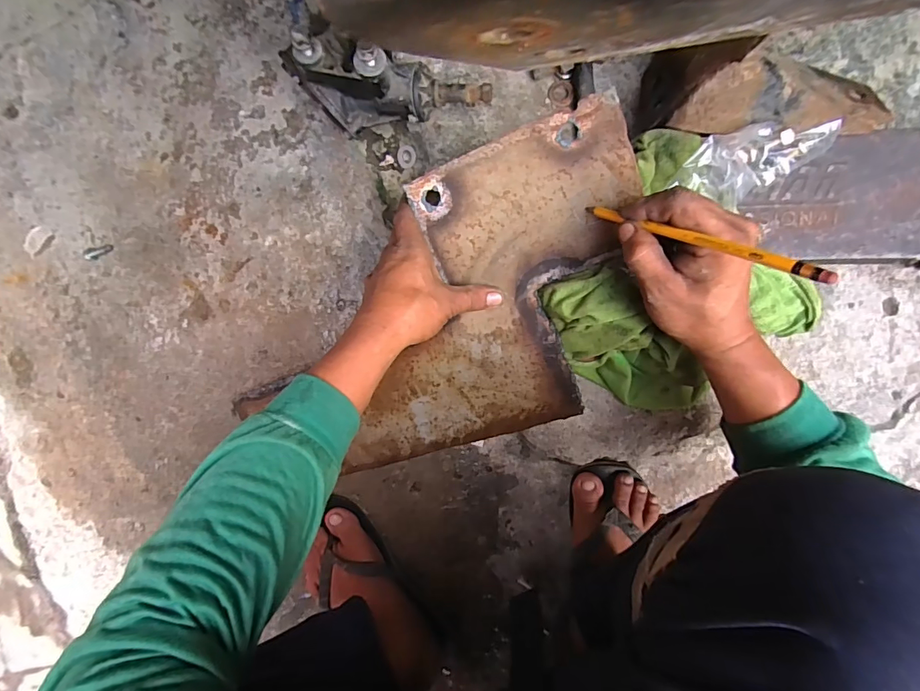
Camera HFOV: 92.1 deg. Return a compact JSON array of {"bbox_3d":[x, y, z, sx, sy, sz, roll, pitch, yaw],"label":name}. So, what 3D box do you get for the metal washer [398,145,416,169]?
[{"bbox_3d":[-0.059,-0.209,0.491,0.022,0.004,0.024,6,108,19],"label":"metal washer"}]

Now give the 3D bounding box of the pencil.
[{"bbox_3d":[0.149,-0.073,0.295,0.005,0.179,0.007,25,101,-37],"label":"pencil"}]

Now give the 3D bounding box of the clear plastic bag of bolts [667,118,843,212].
[{"bbox_3d":[0.230,-0.149,0.351,0.113,0.055,0.050,-17,94,-6],"label":"clear plastic bag of bolts"}]

